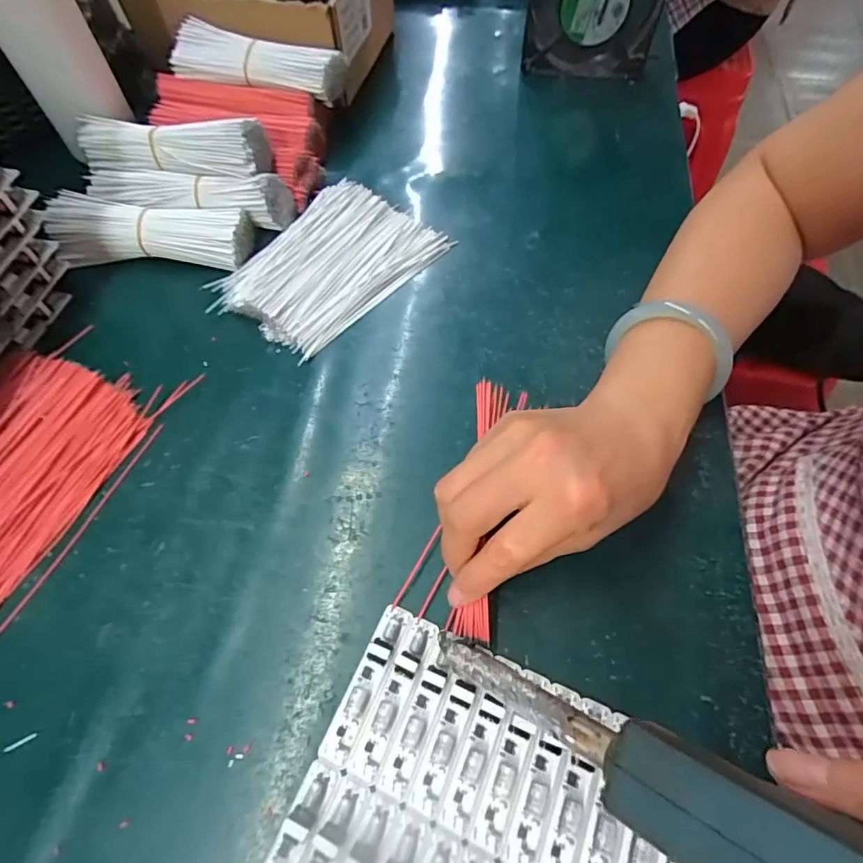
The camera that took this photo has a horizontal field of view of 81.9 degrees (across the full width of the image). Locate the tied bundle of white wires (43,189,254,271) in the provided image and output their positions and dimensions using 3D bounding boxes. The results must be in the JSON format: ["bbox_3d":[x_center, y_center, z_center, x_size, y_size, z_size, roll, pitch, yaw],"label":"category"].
[{"bbox_3d":[-0.213,-0.152,0.384,0.142,0.042,0.048,0,60,1],"label":"tied bundle of white wires"}]

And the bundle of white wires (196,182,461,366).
[{"bbox_3d":[-0.076,-0.127,0.377,0.111,0.025,0.152,34,66,19],"label":"bundle of white wires"}]

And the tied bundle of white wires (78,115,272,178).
[{"bbox_3d":[-0.199,-0.217,0.385,0.152,0.039,0.042,6,61,3],"label":"tied bundle of white wires"}]

